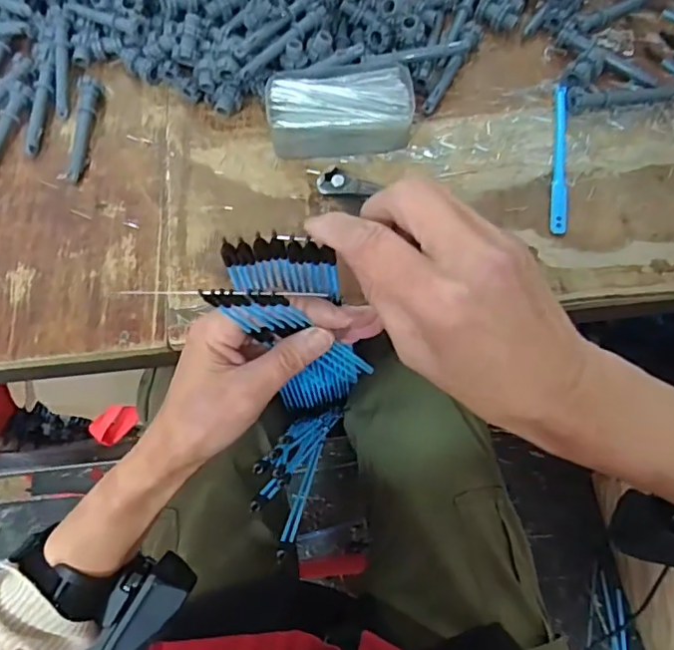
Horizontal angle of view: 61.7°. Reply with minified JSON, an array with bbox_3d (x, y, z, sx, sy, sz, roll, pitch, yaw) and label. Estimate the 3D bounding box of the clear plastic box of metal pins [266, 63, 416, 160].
[{"bbox_3d":[0.003,-0.177,0.465,0.115,0.034,0.065,-6,70,-2],"label":"clear plastic box of metal pins"}]

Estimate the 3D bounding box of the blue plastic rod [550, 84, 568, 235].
[{"bbox_3d":[0.187,-0.141,0.471,0.013,0.006,0.146,8,70,3],"label":"blue plastic rod"}]

